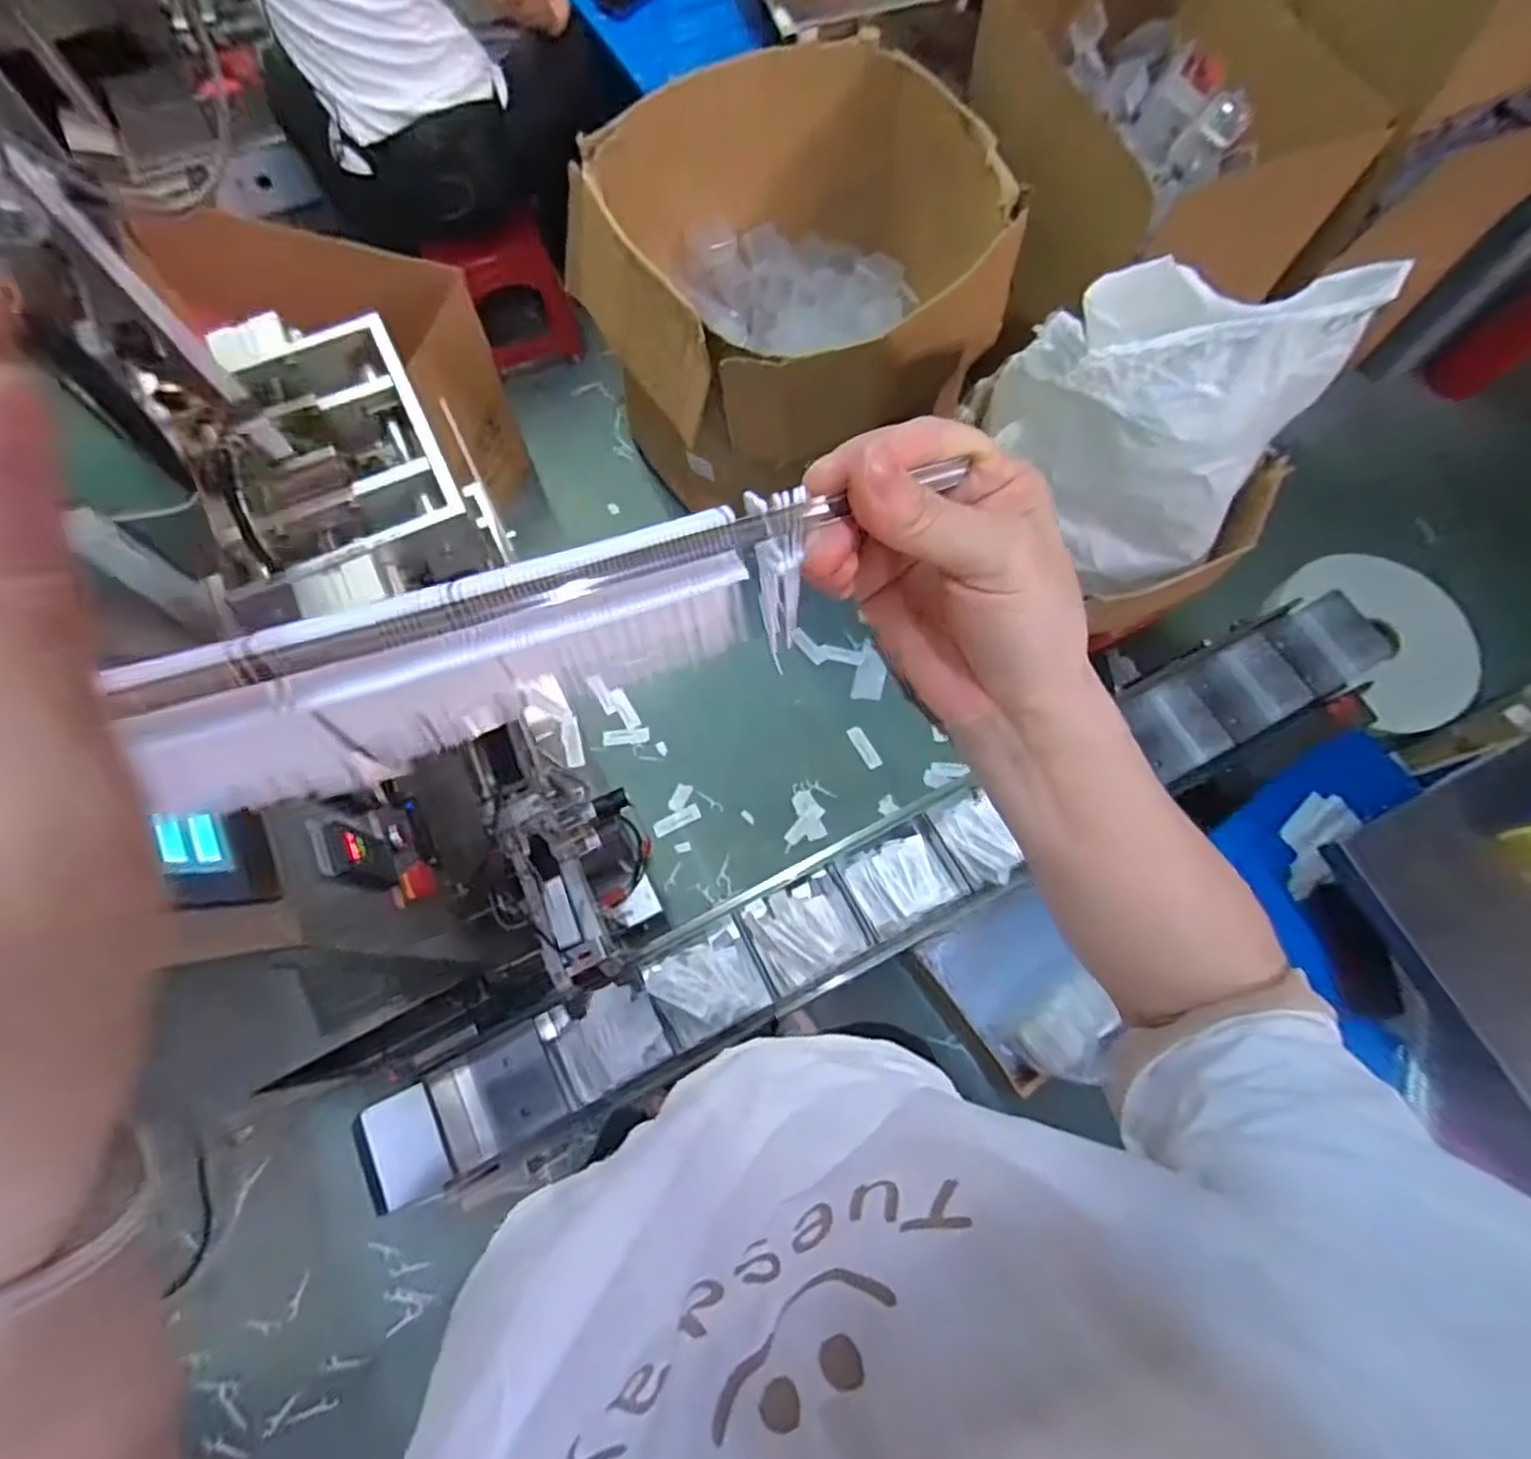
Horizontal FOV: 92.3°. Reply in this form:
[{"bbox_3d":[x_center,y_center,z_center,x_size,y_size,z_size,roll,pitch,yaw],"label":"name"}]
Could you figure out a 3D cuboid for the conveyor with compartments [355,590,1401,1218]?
[{"bbox_3d":[0.195,0.234,1.099,1.435,0.163,0.164,-26,73,-11],"label":"conveyor with compartments"}]

